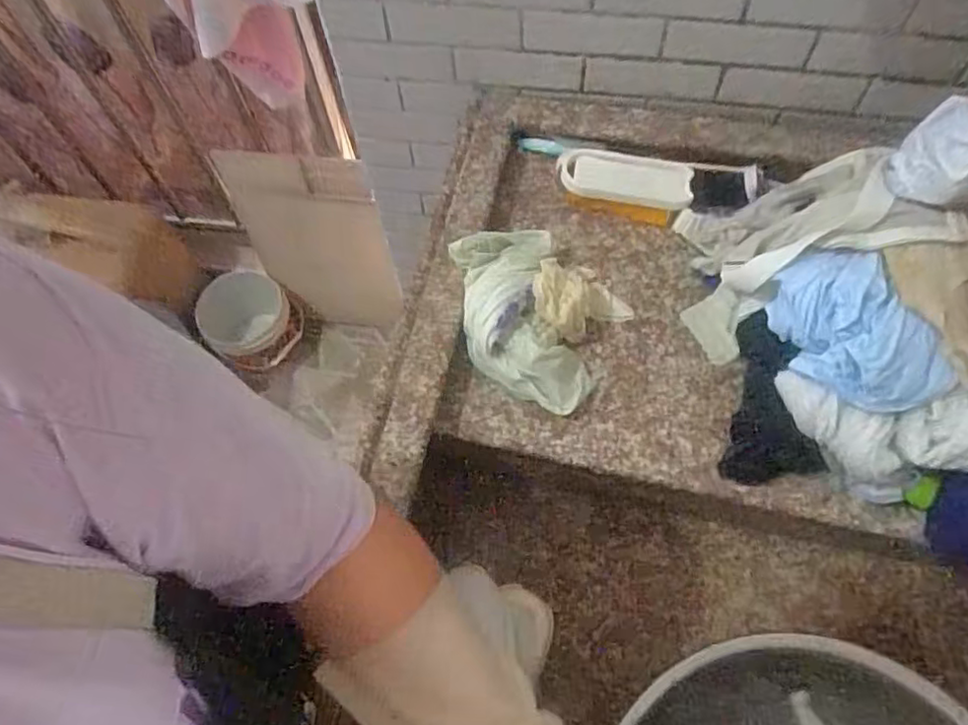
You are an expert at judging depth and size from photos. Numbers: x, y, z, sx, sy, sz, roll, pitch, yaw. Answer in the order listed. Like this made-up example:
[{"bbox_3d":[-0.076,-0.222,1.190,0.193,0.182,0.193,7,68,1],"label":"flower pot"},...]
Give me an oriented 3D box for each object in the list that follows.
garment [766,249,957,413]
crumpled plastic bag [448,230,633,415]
[{"bbox_3d":[0.307,-0.022,0.541,0.074,0.082,0.145,-25,65,-9],"label":"garment"},{"bbox_3d":[0.041,-0.054,0.644,0.170,0.079,0.164,23,67,14],"label":"crumpled plastic bag"}]

